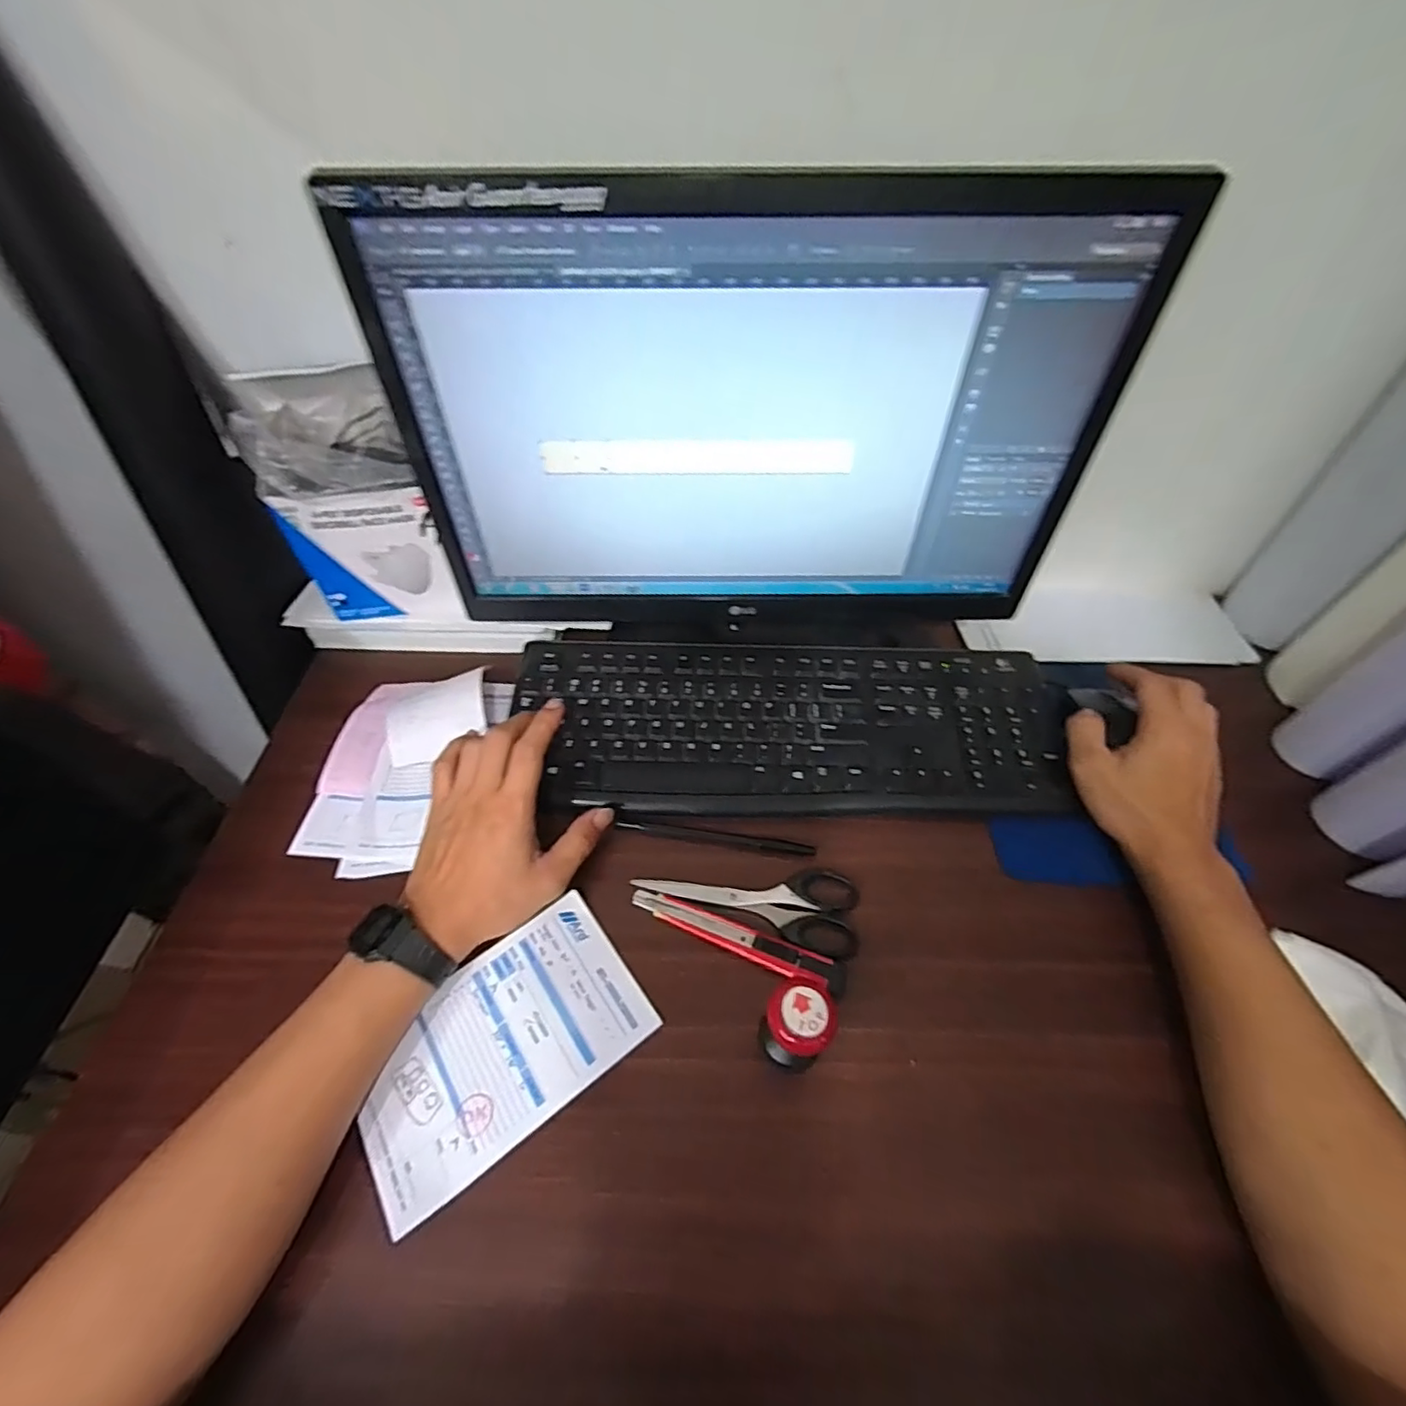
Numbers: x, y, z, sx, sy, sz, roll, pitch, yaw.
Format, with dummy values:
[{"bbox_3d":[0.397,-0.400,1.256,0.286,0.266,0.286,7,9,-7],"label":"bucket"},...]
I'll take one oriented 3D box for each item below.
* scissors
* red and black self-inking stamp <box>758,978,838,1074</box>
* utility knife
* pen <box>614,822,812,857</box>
[{"bbox_3d":[0.032,0.133,0.416,0.150,0.006,0.057,10,58,7],"label":"scissors"},{"bbox_3d":[0.050,0.179,0.332,0.035,0.076,0.037,0,58,1],"label":"red and black self-inking stamp"},{"bbox_3d":[0.022,0.154,0.393,0.145,0.011,0.020,19,60,13],"label":"utility knife"},{"bbox_3d":[0.010,0.098,0.446,0.145,0.014,0.010,6,58,5],"label":"pen"}]

